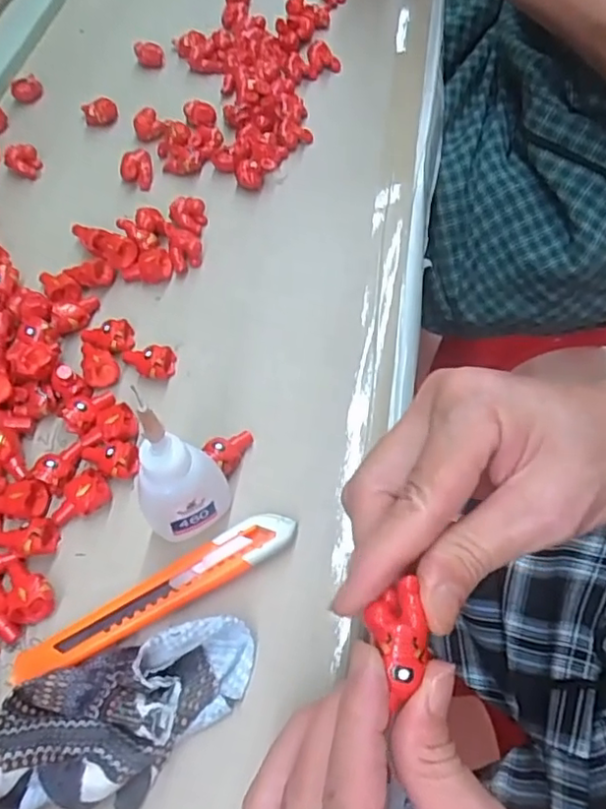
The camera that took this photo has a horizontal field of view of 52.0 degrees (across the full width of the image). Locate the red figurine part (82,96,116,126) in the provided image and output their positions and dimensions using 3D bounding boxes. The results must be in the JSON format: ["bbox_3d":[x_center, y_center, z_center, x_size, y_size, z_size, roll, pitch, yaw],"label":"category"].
[{"bbox_3d":[-0.130,-0.187,0.399,0.020,0.017,0.014,-17,61,-9],"label":"red figurine part"}]

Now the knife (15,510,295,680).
[{"bbox_3d":[-0.058,0.077,0.250,0.119,0.009,0.015,-26,63,-14],"label":"knife"}]

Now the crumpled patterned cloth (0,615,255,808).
[{"bbox_3d":[-0.065,0.112,0.221,0.096,0.023,0.051,-12,61,-6],"label":"crumpled patterned cloth"}]

